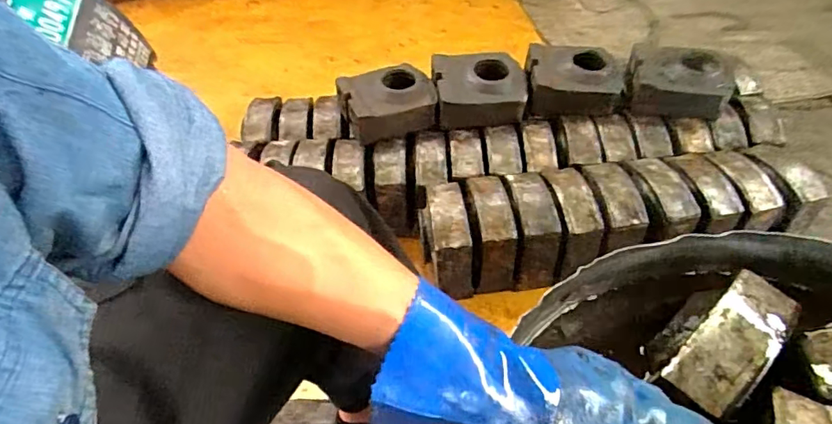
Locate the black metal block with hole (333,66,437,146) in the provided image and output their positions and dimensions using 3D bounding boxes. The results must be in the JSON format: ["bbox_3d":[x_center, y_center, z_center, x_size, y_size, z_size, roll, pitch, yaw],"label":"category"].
[{"bbox_3d":[-0.060,-0.226,1.074,0.192,0.099,0.152,-9,48,-4],"label":"black metal block with hole"}]

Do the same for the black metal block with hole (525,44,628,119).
[{"bbox_3d":[0.326,-0.276,1.058,0.189,0.080,0.151,-1,48,4],"label":"black metal block with hole"}]

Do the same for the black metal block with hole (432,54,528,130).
[{"bbox_3d":[0.132,-0.255,1.070,0.186,0.089,0.158,1,48,5],"label":"black metal block with hole"}]

